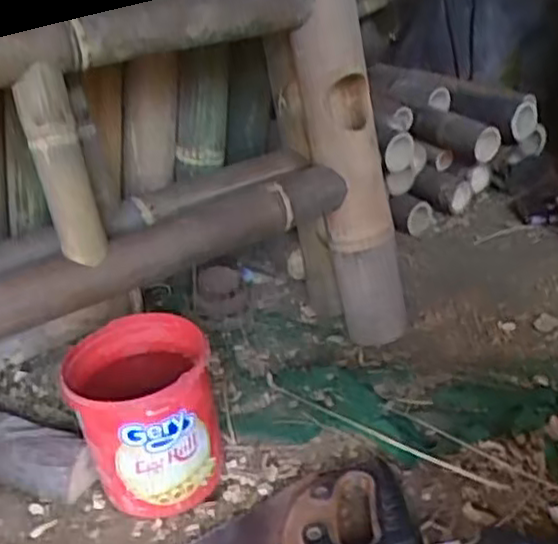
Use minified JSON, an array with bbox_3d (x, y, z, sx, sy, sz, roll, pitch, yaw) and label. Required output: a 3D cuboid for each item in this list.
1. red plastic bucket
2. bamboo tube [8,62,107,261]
[{"bbox_3d":[-0.135,0.147,0.731,0.138,0.157,0.145,-4,30,2],"label":"red plastic bucket"},{"bbox_3d":[-0.205,-0.099,0.675,0.051,0.180,0.052,-14,31,-15],"label":"bamboo tube"}]

